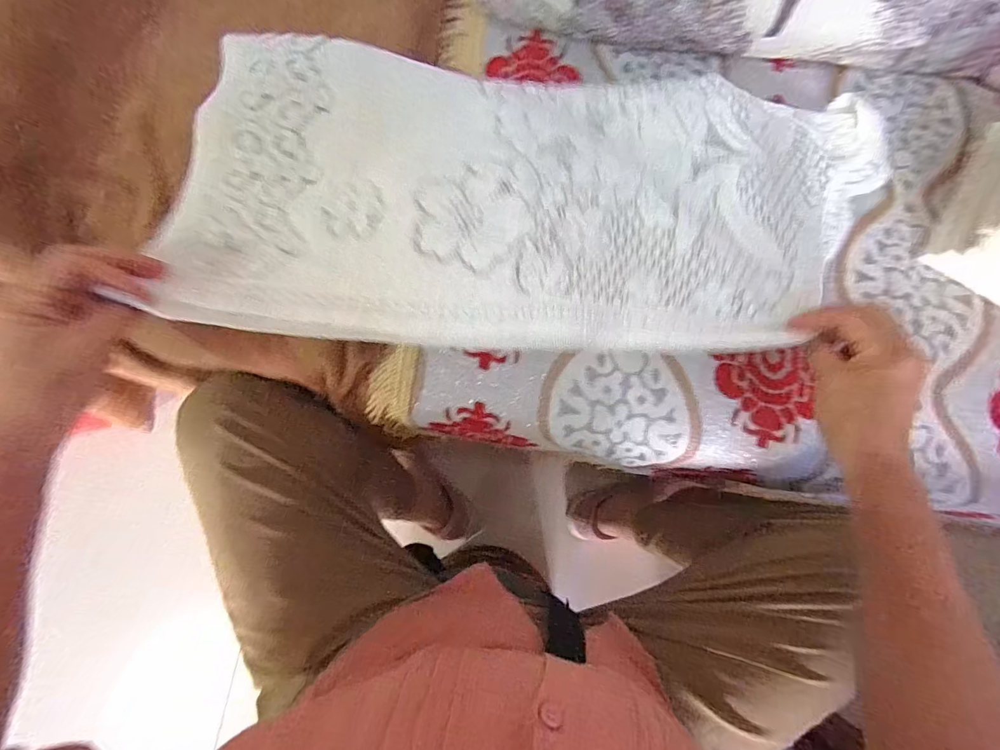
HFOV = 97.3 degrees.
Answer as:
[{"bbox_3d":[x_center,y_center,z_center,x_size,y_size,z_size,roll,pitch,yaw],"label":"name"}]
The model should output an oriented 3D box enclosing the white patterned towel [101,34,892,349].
[{"bbox_3d":[0.064,-0.168,0.414,0.656,0.087,0.297,0,77,-1],"label":"white patterned towel"}]

